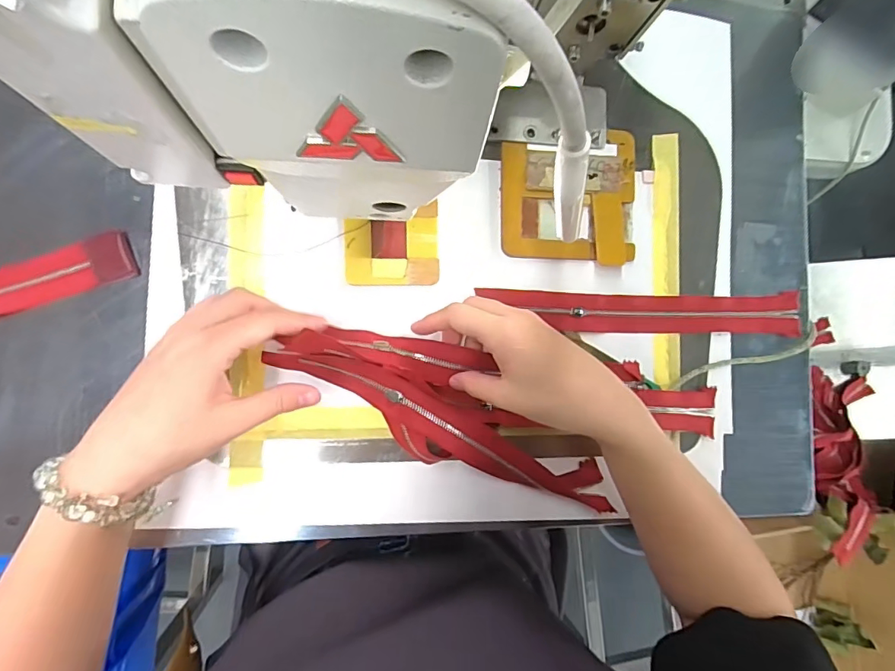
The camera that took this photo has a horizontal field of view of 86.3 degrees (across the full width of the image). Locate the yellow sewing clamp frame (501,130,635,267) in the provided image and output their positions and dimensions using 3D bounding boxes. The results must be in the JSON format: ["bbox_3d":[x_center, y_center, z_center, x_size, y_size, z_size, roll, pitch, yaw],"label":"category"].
[{"bbox_3d":[0.100,-0.115,0.387,0.112,0.015,0.109,2,87,-9],"label":"yellow sewing clamp frame"}]

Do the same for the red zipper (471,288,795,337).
[{"bbox_3d":[0.170,-0.019,0.402,0.280,0.007,0.036,0,89,-8],"label":"red zipper"}]

